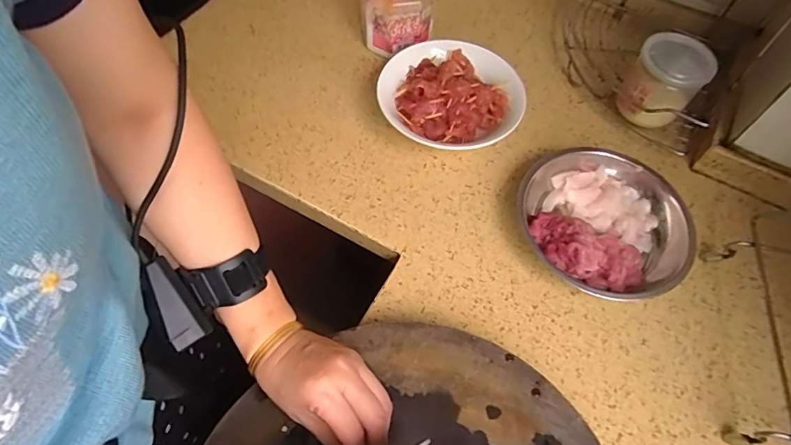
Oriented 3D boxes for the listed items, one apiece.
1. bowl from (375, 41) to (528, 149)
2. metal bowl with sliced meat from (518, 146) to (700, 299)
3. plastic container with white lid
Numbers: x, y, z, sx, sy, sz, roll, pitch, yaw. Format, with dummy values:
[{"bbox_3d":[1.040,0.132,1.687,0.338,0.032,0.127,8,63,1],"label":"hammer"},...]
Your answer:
[{"bbox_3d":[0.069,-0.160,0.618,0.184,0.075,0.155,-19,63,-13],"label":"bowl"},{"bbox_3d":[0.242,-0.002,0.550,0.182,0.047,0.191,1,60,-2],"label":"metal bowl with sliced meat"},{"bbox_3d":[0.342,-0.173,0.618,0.084,0.111,0.081,38,65,17],"label":"plastic container with white lid"}]

